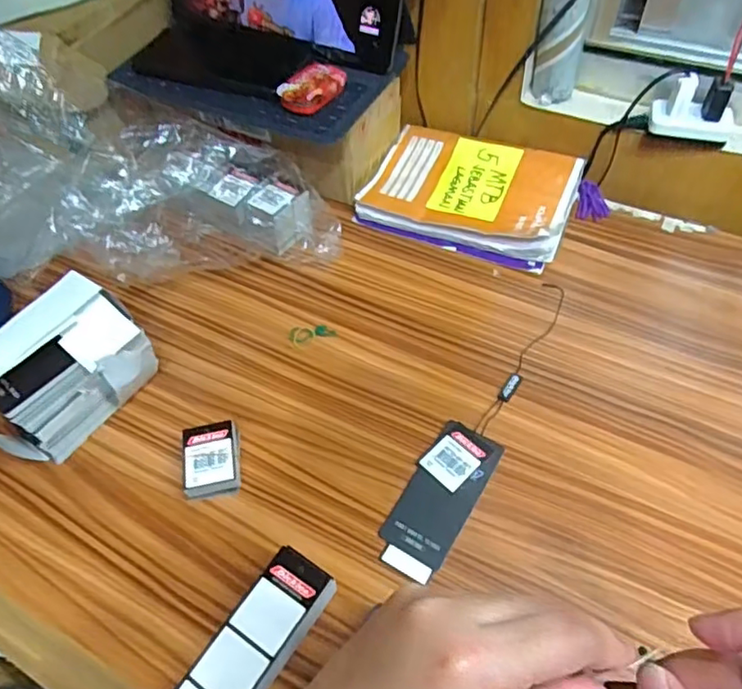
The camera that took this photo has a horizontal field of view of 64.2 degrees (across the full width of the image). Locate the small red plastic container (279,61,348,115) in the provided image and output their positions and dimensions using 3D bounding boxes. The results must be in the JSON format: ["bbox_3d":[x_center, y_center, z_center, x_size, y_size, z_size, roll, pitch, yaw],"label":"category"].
[{"bbox_3d":[-0.053,-0.242,0.556,0.042,0.018,0.069,26,58,21],"label":"small red plastic container"}]

